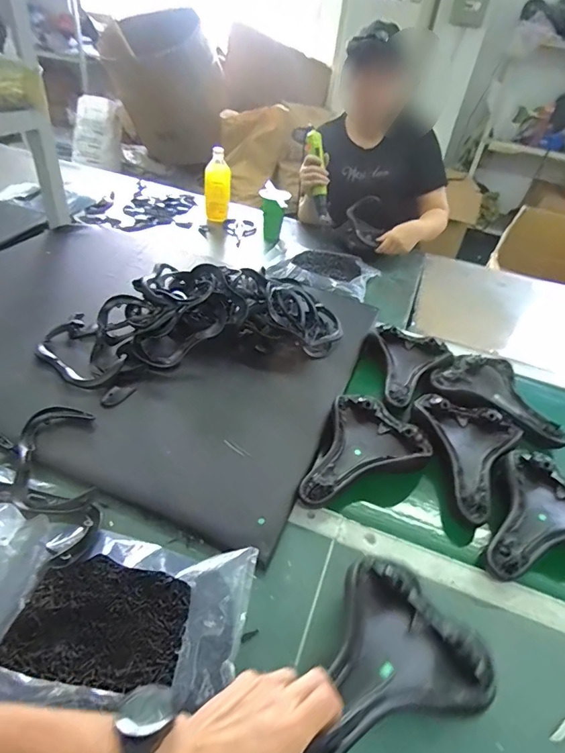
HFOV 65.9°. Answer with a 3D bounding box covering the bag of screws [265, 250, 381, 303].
[{"bbox_3d":[0.117,-0.292,1.205,0.266,0.036,0.250,20,42,13],"label":"bag of screws"}]

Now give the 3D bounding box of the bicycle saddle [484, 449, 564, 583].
[{"bbox_3d":[0.370,0.214,0.631,0.229,0.050,0.171,-29,52,-35],"label":"bicycle saddle"}]

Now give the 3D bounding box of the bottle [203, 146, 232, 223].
[{"bbox_3d":[-0.201,-0.586,1.352,0.076,0.206,0.076,2,41,-8],"label":"bottle"}]

